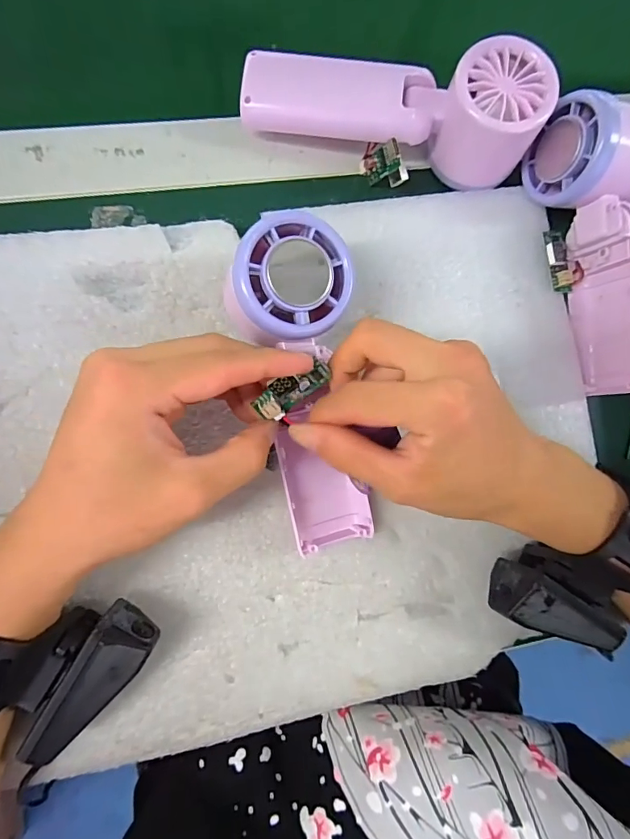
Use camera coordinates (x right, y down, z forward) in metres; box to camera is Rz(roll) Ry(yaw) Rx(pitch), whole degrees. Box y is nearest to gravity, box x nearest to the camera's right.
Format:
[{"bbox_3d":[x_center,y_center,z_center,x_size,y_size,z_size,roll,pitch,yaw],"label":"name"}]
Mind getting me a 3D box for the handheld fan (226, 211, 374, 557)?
[{"bbox_3d":[-0.004,-0.010,0.227,0.055,0.031,0.169,-10,108,-7],"label":"handheld fan"}]

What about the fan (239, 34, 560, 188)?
[{"bbox_3d":[0.044,-0.178,0.251,0.166,0.048,0.056,11,85,-6],"label":"fan"}]

